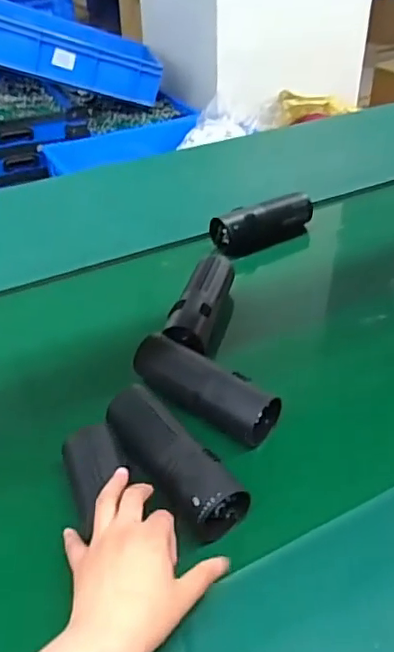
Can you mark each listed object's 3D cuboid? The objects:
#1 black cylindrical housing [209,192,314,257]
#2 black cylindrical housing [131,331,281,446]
[{"bbox_3d":[0.105,-0.164,0.919,0.169,0.069,0.056,-25,44,-25],"label":"black cylindrical housing"},{"bbox_3d":[0.001,0.065,0.604,0.169,0.044,0.053,25,47,30],"label":"black cylindrical housing"}]

